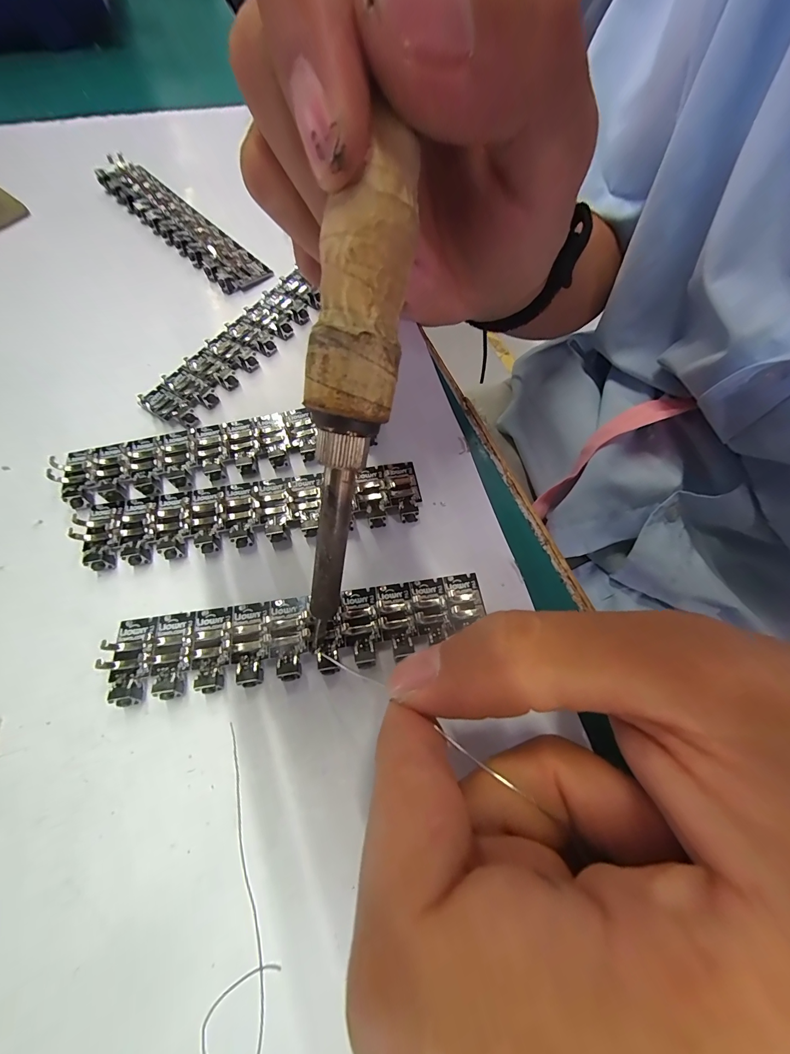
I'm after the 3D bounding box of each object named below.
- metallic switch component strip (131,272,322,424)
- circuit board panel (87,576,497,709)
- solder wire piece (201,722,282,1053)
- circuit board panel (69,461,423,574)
[{"bbox_3d":[-0.064,-0.075,0.148,0.025,0.004,0.085,31,71,9],"label":"metallic switch component strip"},{"bbox_3d":[-0.027,0.032,0.110,0.109,0.007,0.024,-7,70,-6],"label":"circuit board panel"},{"bbox_3d":[-0.036,0.086,0.089,0.016,0.004,0.068,-3,69,-4],"label":"solder wire piece"},{"bbox_3d":[-0.047,-0.005,0.124,0.110,0.005,0.023,-10,70,-7],"label":"circuit board panel"}]

